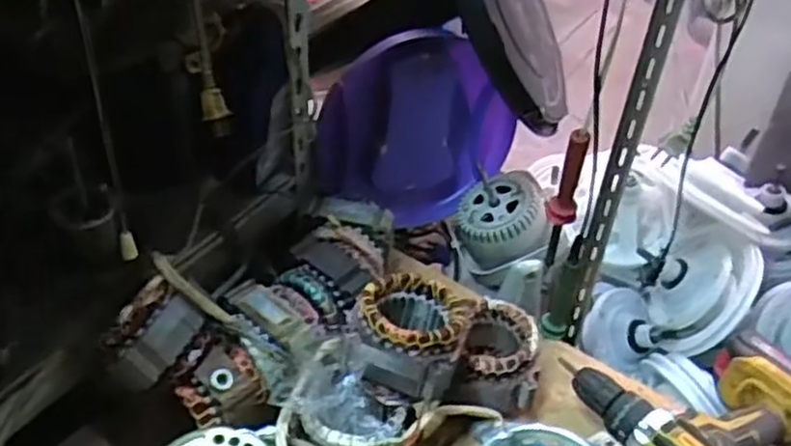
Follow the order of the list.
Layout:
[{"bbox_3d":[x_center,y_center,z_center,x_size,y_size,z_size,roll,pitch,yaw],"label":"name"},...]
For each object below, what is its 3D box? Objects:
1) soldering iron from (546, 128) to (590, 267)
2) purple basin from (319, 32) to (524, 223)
[{"bbox_3d":[0.170,-0.023,0.755,0.027,0.173,0.023,12,40,9],"label":"soldering iron"},{"bbox_3d":[0.033,-0.111,0.978,0.259,0.250,0.091,-22,46,-29],"label":"purple basin"}]

